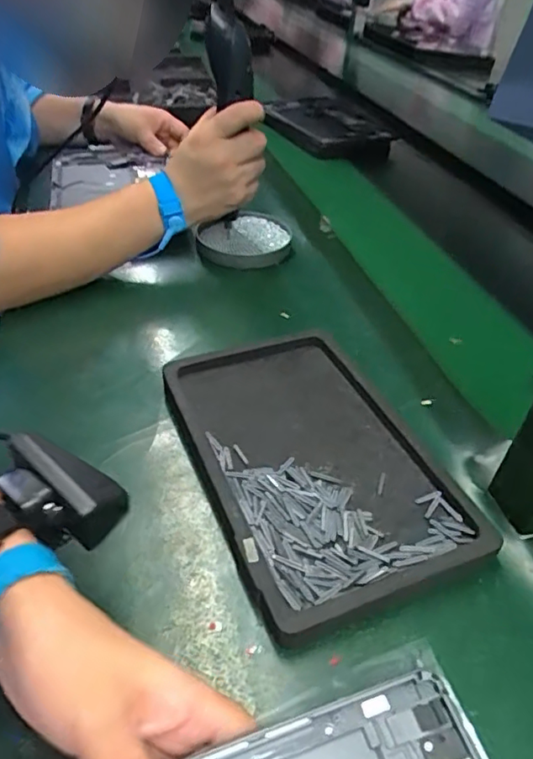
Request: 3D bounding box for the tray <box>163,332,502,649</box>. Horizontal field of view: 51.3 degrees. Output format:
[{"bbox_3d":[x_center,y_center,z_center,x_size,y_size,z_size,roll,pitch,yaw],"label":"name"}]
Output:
[{"bbox_3d":[0.028,0.048,0.409,0.156,0.019,0.251,-14,42,-21],"label":"tray"}]

